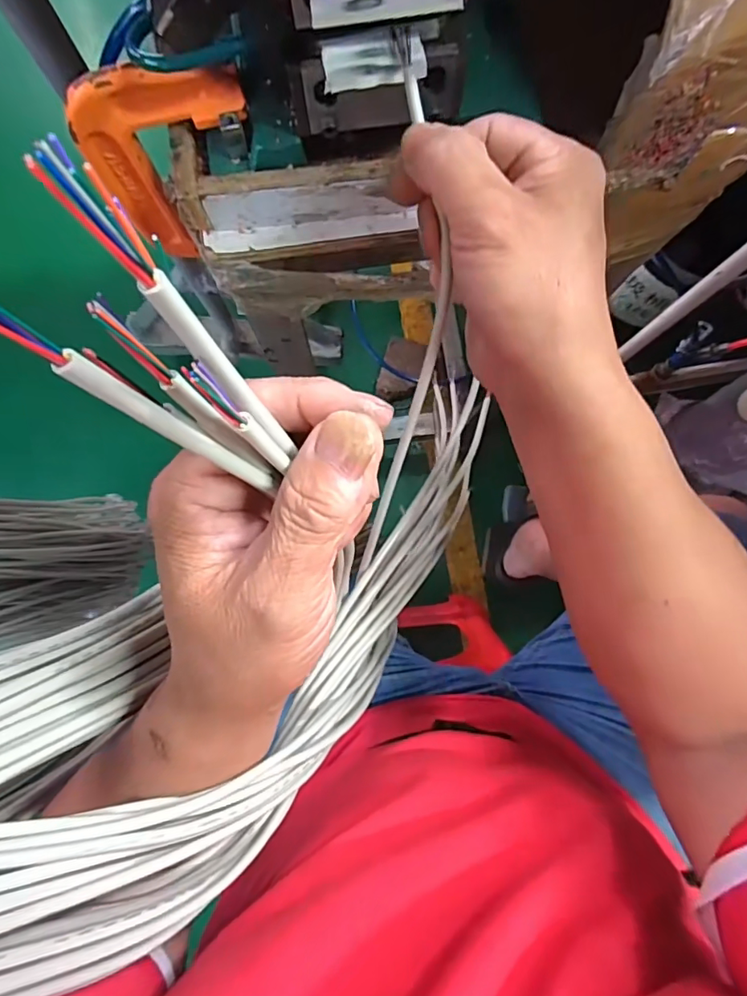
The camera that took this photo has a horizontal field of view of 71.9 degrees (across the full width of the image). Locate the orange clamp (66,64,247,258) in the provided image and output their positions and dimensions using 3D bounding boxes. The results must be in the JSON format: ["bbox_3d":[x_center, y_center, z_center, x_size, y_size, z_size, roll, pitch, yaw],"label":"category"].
[{"bbox_3d":[-0.110,-0.188,0.296,0.089,0.115,0.018,-12,85,-1],"label":"orange clamp"}]

